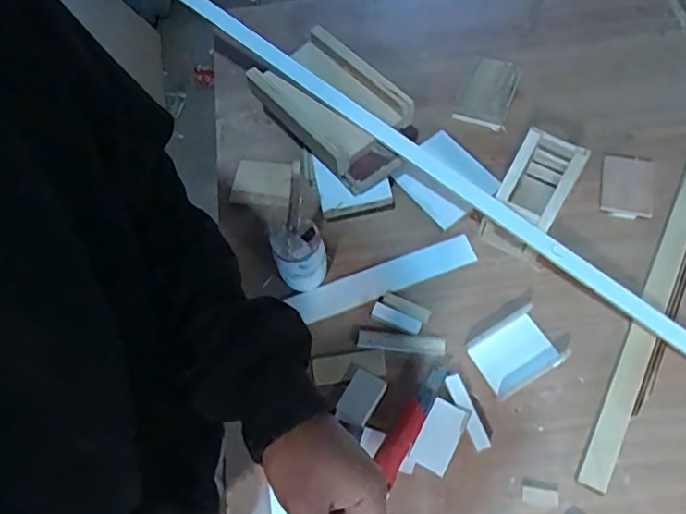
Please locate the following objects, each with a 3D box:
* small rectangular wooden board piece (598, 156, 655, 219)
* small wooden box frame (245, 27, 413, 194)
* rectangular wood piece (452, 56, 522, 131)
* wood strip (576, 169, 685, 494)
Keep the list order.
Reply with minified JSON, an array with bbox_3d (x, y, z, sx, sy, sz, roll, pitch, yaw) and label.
[{"bbox_3d":[0.392,-0.097,0.765,0.067,0.007,0.099,13,65,10],"label":"small rectangular wooden board piece"},{"bbox_3d":[-0.013,-0.207,0.766,0.148,0.061,0.244,-41,68,-15],"label":"small wooden box frame"},{"bbox_3d":[0.224,-0.260,0.857,0.075,0.018,0.128,18,66,13],"label":"rectangular wood piece"},{"bbox_3d":[0.390,0.048,0.690,0.034,0.015,0.495,26,68,16],"label":"wood strip"}]

